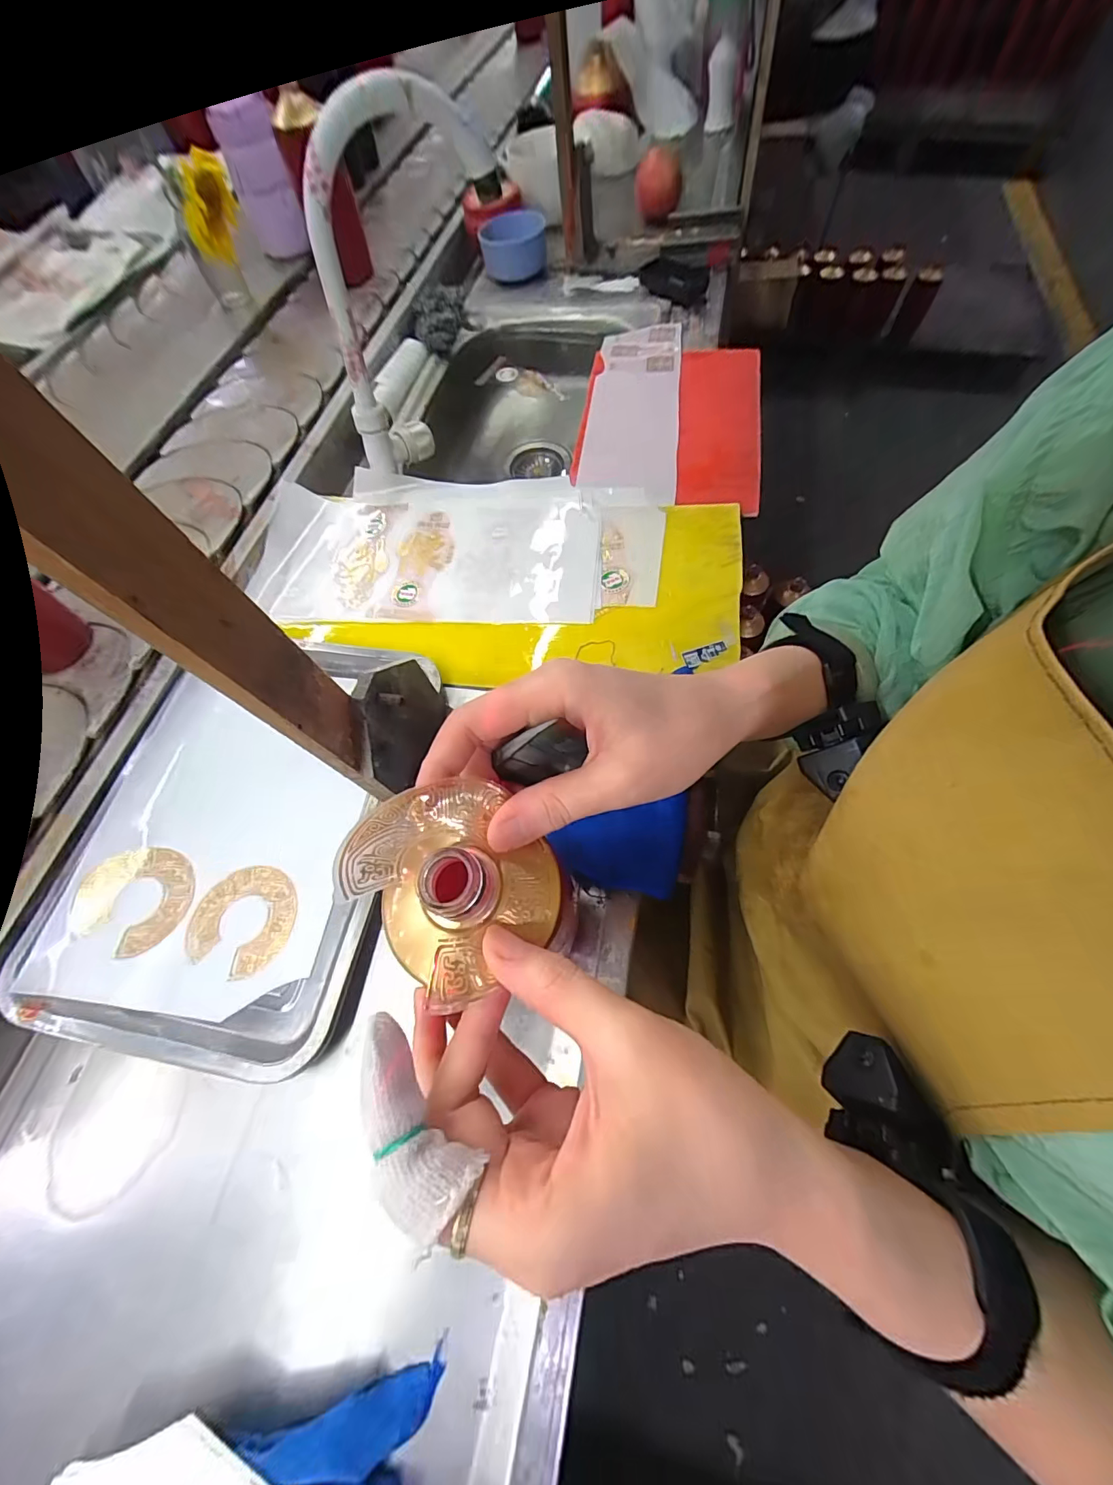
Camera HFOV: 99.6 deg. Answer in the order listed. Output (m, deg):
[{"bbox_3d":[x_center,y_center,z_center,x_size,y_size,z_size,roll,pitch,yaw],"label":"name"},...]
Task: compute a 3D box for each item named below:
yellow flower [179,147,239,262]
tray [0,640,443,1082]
[{"bbox_3d":[-0.467,-0.716,0.631,0.031,0.100,0.093,23,99,-8],"label":"yellow flower"},{"bbox_3d":[-0.262,0.060,0.396,0.257,0.029,0.339,7,66,7],"label":"tray"}]

